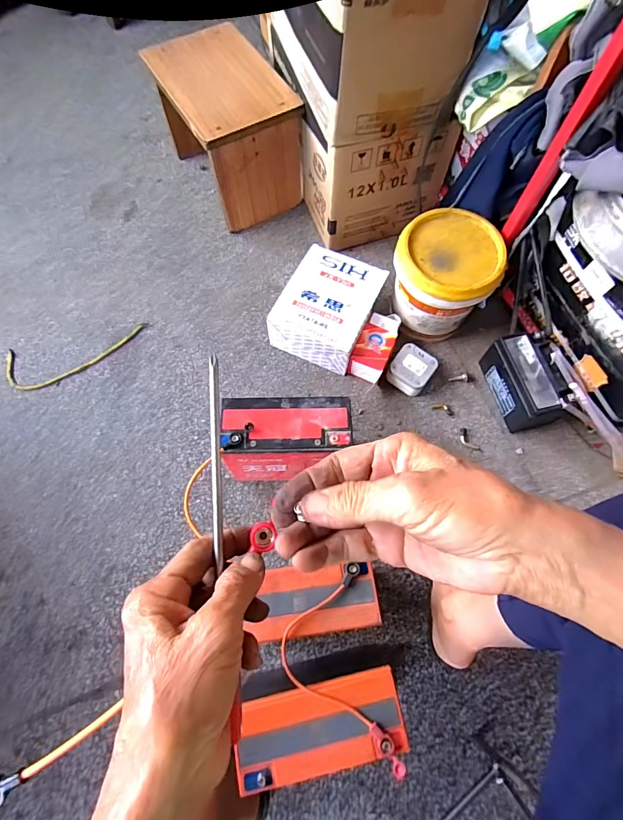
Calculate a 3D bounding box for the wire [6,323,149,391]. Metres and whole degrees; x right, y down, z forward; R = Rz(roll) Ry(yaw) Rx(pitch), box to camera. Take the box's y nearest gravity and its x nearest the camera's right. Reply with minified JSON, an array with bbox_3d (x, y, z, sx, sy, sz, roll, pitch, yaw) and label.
[{"bbox_3d":[-0.441,-0.100,0.778,0.261,0.009,0.092,-14,69,-7],"label":"wire"}]

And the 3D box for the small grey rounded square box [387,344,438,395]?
[{"bbox_3d":[0.182,-0.072,0.749,0.074,0.049,0.076,36,71,12],"label":"small grey rounded square box"}]

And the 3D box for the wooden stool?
[{"bbox_3d":[-0.170,-0.568,0.846,0.193,0.221,0.279,-30,72,-13],"label":"wooden stool"}]

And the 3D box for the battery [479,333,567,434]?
[{"bbox_3d":[0.368,-0.044,0.713,0.073,0.103,0.163,-10,69,-6],"label":"battery"}]

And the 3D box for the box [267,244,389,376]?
[{"bbox_3d":[0.032,-0.188,0.769,0.157,0.097,0.193,24,69,7],"label":"box"}]

